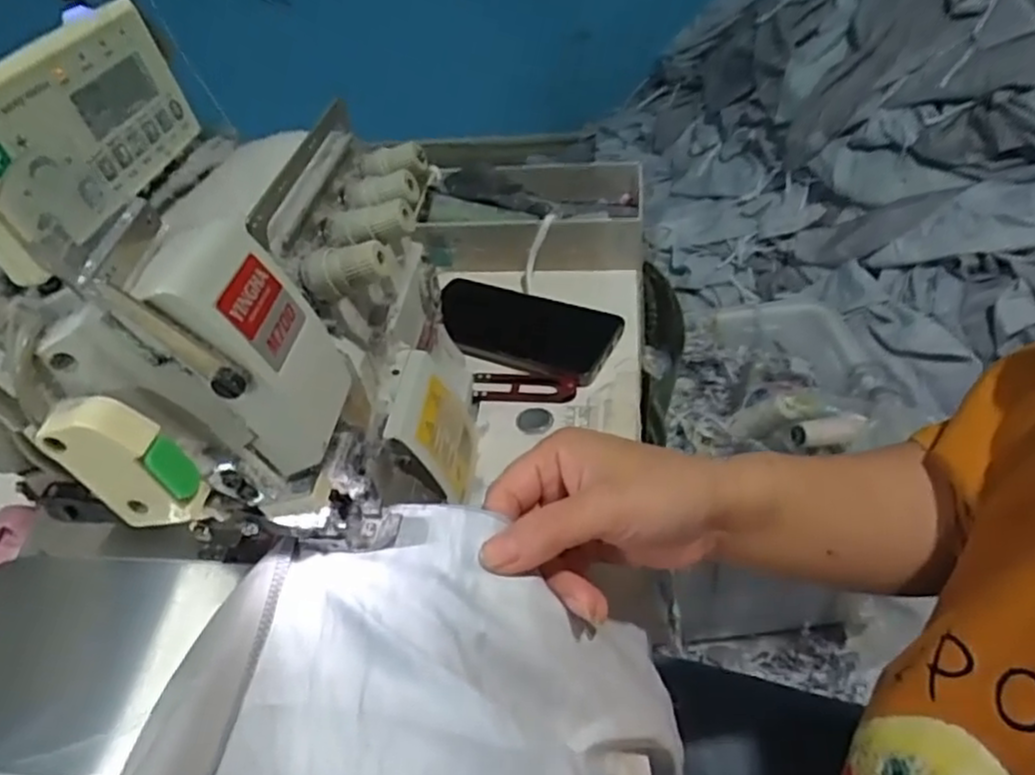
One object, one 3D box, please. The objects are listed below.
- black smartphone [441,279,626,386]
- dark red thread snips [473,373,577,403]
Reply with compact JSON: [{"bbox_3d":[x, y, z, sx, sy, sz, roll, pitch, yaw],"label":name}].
[{"bbox_3d":[-0.003,-0.050,0.559,0.163,0.012,0.087,17,49,22],"label":"black smartphone"},{"bbox_3d":[0.005,-0.003,0.512,0.077,0.008,0.026,4,45,10],"label":"dark red thread snips"}]

